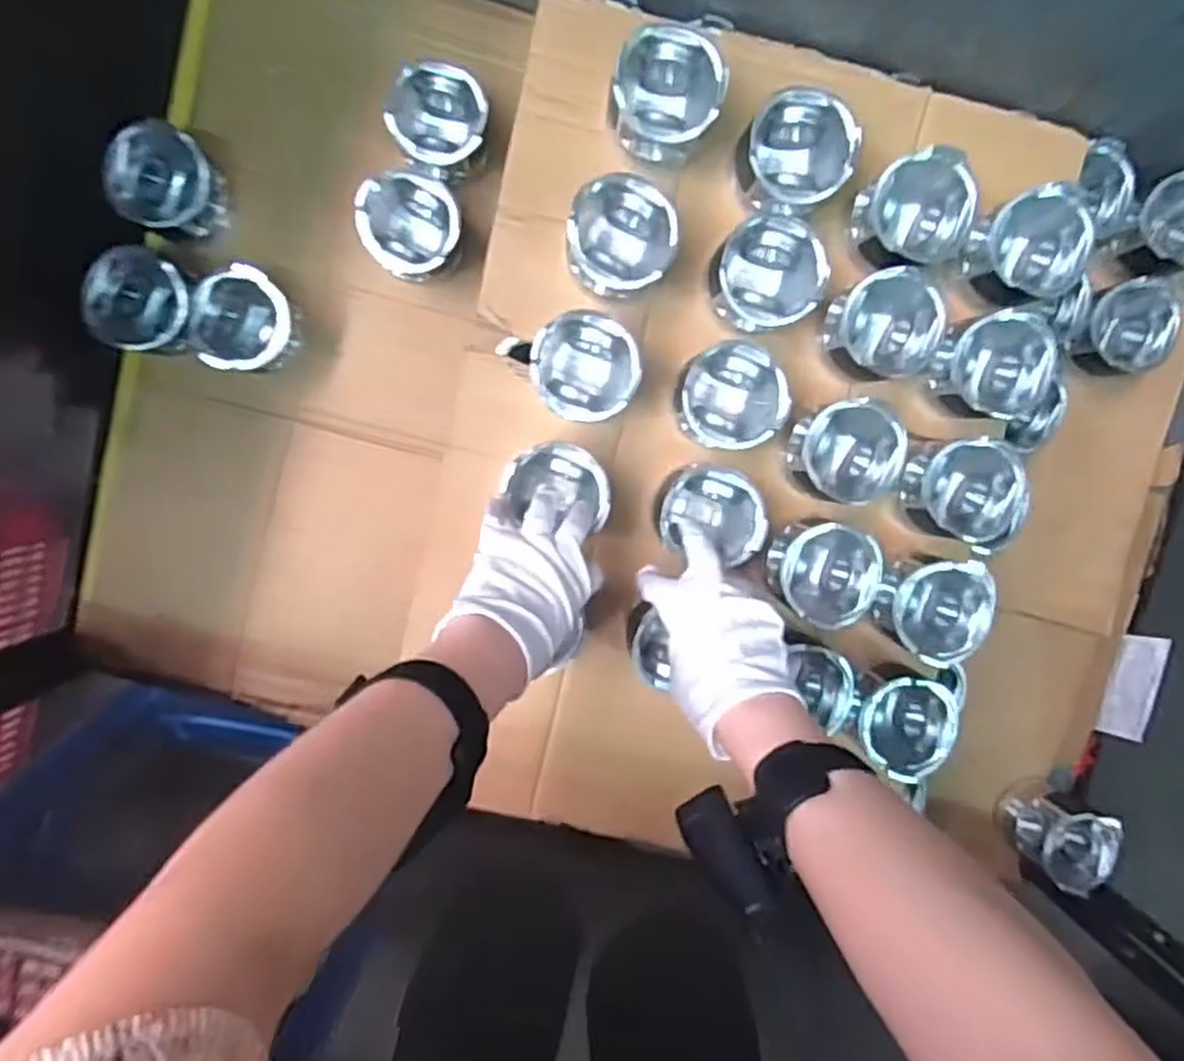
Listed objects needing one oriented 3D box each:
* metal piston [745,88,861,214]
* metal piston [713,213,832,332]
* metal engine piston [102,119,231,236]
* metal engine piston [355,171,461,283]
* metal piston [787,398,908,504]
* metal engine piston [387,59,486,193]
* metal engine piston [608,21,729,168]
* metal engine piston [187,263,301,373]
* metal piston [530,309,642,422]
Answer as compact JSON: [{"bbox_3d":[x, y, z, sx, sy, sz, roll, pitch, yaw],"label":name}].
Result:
[{"bbox_3d":[0.155,-0.289,0.610,0.082,0.068,0.080,-26,97,2],"label":"metal piston"},{"bbox_3d":[0.137,-0.201,0.623,0.079,0.067,0.078,0,97,-2],"label":"metal piston"},{"bbox_3d":[-0.361,-0.295,0.668,0.081,0.071,0.079,0,97,-2],"label":"metal engine piston"},{"bbox_3d":[-0.157,-0.263,0.688,0.079,0.082,0.077,17,97,-4],"label":"metal engine piston"},{"bbox_3d":[0.209,-0.066,0.647,0.090,0.062,0.082,26,96,-5],"label":"metal piston"},{"bbox_3d":[-0.127,-0.347,0.672,0.082,0.082,0.086,41,94,-6],"label":"metal engine piston"},{"bbox_3d":[0.056,-0.327,0.598,0.081,0.066,0.084,11,97,-3],"label":"metal engine piston"},{"bbox_3d":[-0.301,-0.183,0.692,0.078,0.086,0.085,20,96,-4],"label":"metal engine piston"},{"bbox_3d":[-0.007,-0.127,0.624,0.088,0.072,0.085,9,97,-3],"label":"metal piston"}]

